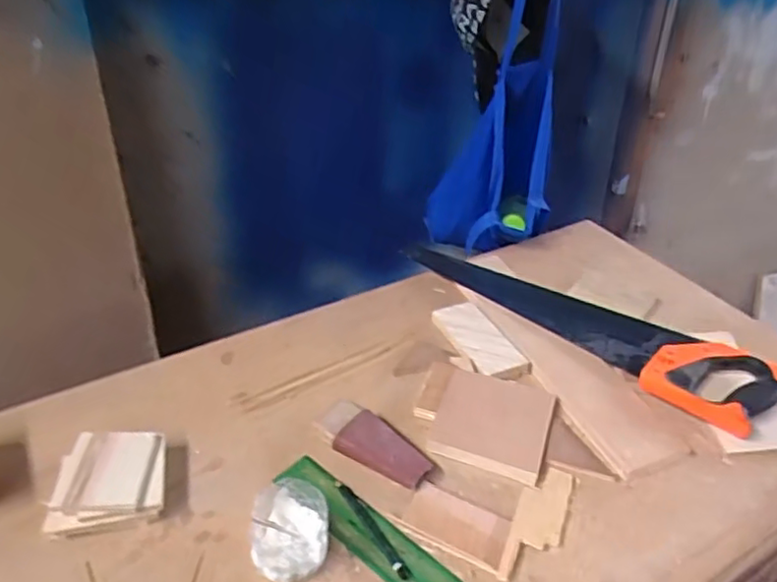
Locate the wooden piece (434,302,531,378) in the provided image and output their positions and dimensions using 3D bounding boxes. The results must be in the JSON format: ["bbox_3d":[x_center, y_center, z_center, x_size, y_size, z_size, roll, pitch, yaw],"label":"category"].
[{"bbox_3d":[0.114,0.061,0.831,0.057,0.013,0.146,-15,37,-22],"label":"wooden piece"}]

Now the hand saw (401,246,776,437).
[{"bbox_3d":[0.237,0.030,0.854,0.519,0.044,0.116,28,43,30],"label":"hand saw"}]

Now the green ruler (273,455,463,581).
[{"bbox_3d":[-0.007,0.235,0.608,0.251,0.008,0.049,29,44,31],"label":"green ruler"}]

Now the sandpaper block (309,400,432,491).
[{"bbox_3d":[-0.014,0.158,0.687,0.127,0.019,0.055,21,39,26],"label":"sandpaper block"}]

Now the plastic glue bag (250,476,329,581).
[{"bbox_3d":[-0.088,0.214,0.593,0.068,0.046,0.083,-3,36,-9],"label":"plastic glue bag"}]

